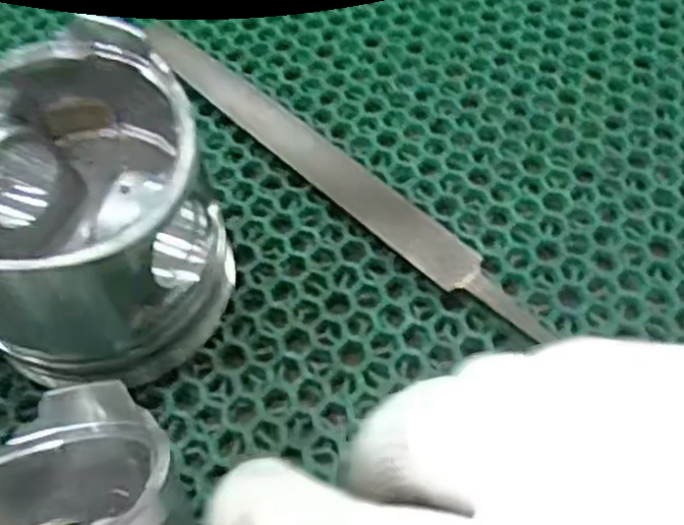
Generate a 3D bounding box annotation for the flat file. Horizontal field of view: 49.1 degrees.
[{"bbox_3d":[-0.010,-0.041,0.309,0.020,0.007,0.225,-39,62,-20],"label":"flat file"}]

